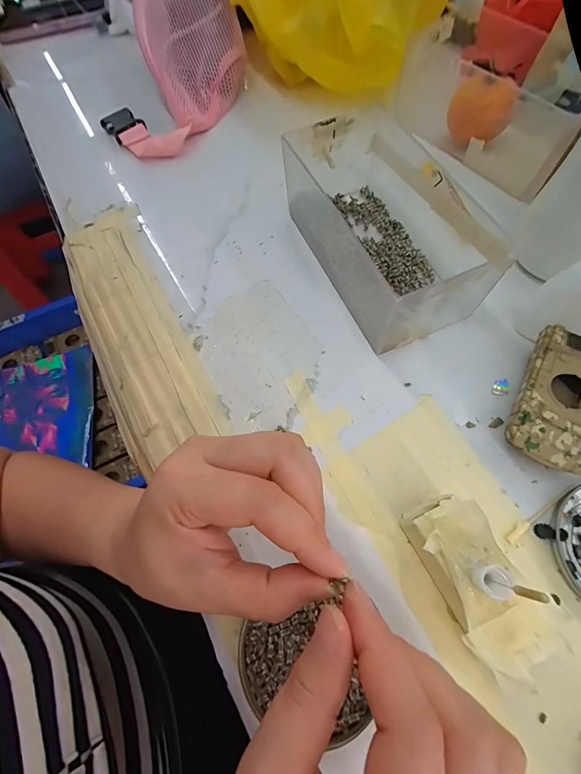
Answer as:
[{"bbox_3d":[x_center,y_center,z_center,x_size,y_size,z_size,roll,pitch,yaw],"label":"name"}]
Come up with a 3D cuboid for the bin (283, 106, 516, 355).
[{"bbox_3d":[0.065,-0.128,0.276,0.092,0.068,0.189,-21,67,-6],"label":"bin"}]

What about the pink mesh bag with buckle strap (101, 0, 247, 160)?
[{"bbox_3d":[-0.133,-0.370,0.374,0.155,0.099,0.221,-7,66,0],"label":"pink mesh bag with buckle strap"}]

